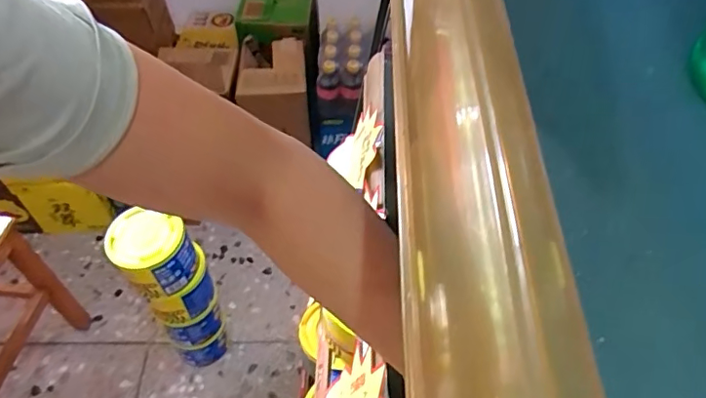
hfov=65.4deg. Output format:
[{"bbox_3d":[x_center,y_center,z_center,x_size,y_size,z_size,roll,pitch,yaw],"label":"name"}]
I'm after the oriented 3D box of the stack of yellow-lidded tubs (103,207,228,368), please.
[{"bbox_3d":[-0.356,0.201,1.139,0.145,0.483,0.130,-28,57,-21],"label":"stack of yellow-lidded tubs"}]

